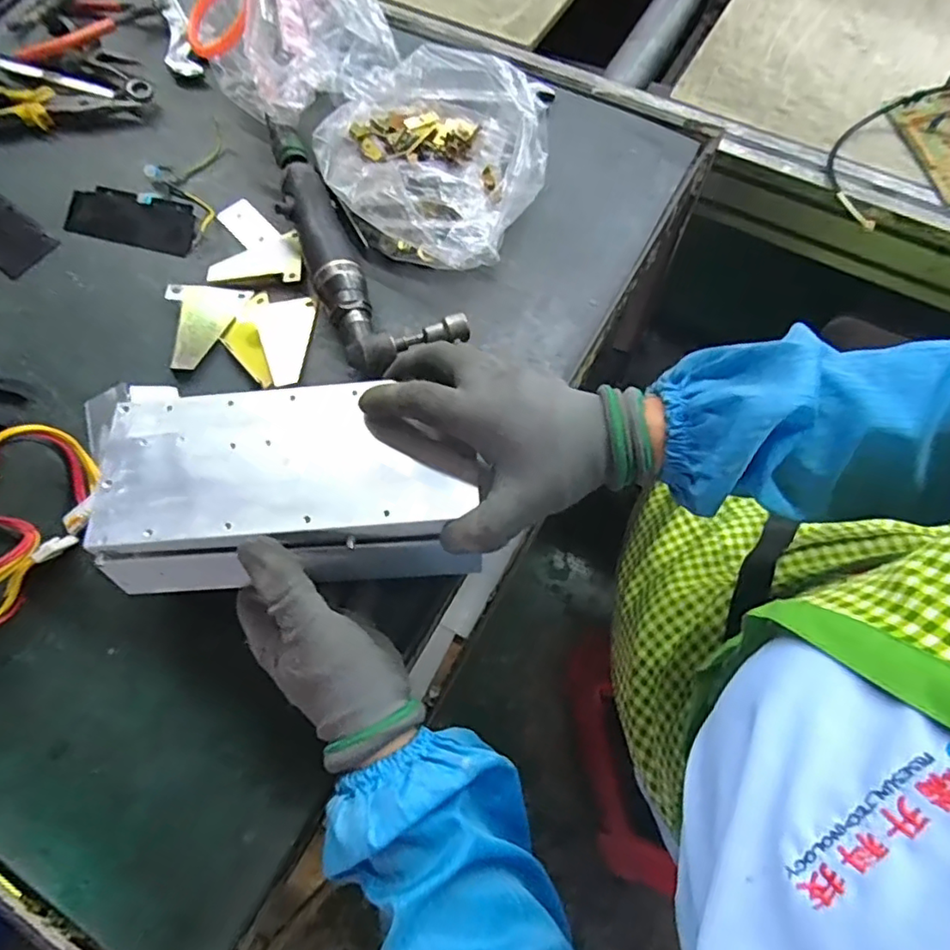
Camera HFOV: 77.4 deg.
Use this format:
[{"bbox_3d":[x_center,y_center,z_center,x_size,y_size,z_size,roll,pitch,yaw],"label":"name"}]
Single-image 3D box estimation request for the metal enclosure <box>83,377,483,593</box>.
[{"bbox_3d":[-0.115,0.005,0.378,0.224,0.054,0.121,-2,69,1],"label":"metal enclosure"}]

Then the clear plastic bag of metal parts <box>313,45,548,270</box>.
[{"bbox_3d":[-0.037,-0.267,0.501,0.180,0.084,0.171,18,70,9],"label":"clear plastic bag of metal parts"}]

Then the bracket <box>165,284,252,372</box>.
[{"bbox_3d":[-0.221,-0.122,0.485,0.064,0.011,0.076,-3,68,1],"label":"bracket"}]

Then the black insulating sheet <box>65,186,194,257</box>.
[{"bbox_3d":[-0.308,-0.231,0.536,0.126,0.008,0.051,15,82,10],"label":"black insulating sheet"}]

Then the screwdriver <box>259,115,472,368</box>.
[{"bbox_3d":[-0.112,-0.202,0.501,0.090,0.037,0.265,-28,70,-9],"label":"screwdriver"}]

